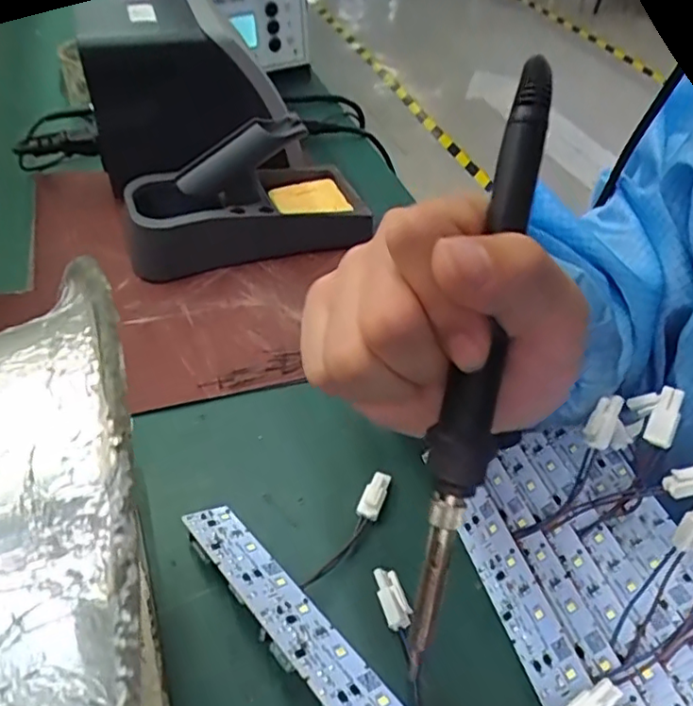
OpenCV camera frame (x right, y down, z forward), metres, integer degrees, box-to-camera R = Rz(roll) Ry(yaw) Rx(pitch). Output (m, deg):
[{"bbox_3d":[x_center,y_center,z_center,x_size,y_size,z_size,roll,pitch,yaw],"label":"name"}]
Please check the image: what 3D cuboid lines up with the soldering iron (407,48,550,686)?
[{"bbox_3d":[0.041,0.004,0.191,0.017,0.013,0.191,12,93,16],"label":"soldering iron"}]

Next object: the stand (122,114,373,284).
[{"bbox_3d":[-0.073,-0.115,0.427,0.164,0.078,0.072,-15,47,-17],"label":"stand"}]

